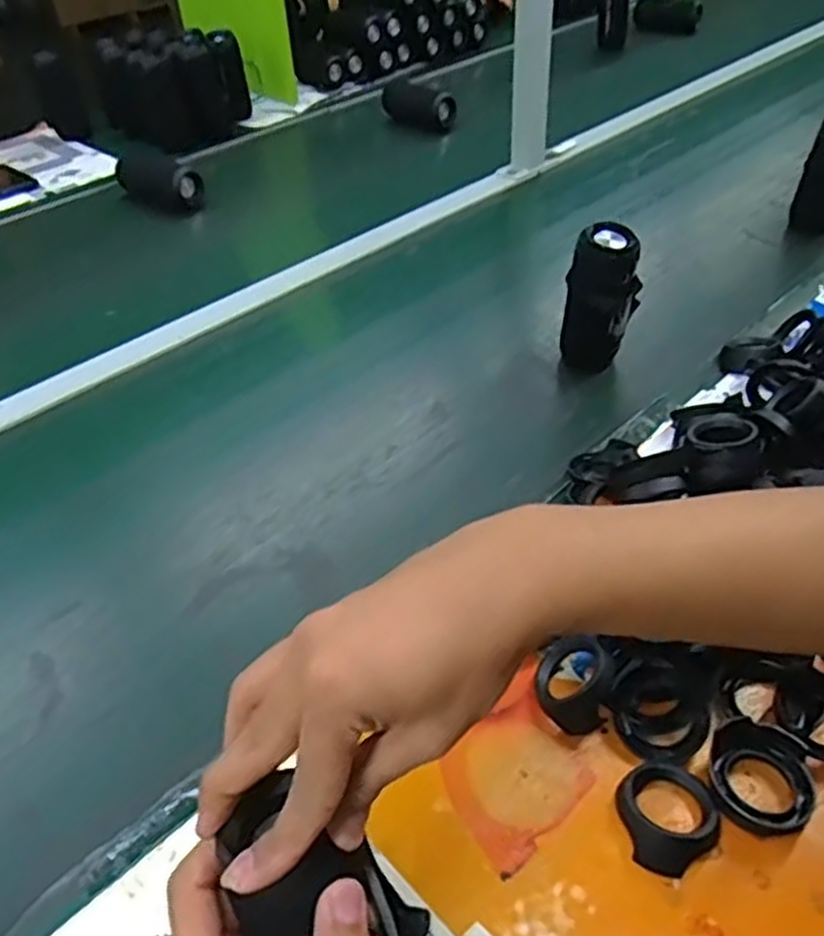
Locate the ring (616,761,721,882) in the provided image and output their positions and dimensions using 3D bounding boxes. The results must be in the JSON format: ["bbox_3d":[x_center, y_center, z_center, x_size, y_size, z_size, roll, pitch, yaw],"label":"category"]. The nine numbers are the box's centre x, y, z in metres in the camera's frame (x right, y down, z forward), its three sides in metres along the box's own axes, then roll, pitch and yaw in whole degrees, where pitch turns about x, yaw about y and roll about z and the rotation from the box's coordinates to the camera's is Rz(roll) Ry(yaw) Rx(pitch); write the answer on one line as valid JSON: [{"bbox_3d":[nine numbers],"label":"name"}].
[{"bbox_3d":[0.158,0.212,0.477,0.060,0.020,0.069,14,45,18],"label":"ring"}]

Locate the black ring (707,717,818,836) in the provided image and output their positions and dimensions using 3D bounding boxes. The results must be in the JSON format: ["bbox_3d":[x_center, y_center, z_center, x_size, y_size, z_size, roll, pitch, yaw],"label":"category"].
[{"bbox_3d":[0.221,0.197,0.490,0.063,0.024,0.068,14,45,18],"label":"black ring"}]

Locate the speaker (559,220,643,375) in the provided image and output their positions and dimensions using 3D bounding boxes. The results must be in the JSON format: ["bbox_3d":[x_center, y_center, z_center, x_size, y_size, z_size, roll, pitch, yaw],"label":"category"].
[{"bbox_3d":[0.201,-0.170,0.823,0.060,0.158,0.062,-2,42,2],"label":"speaker"}]

